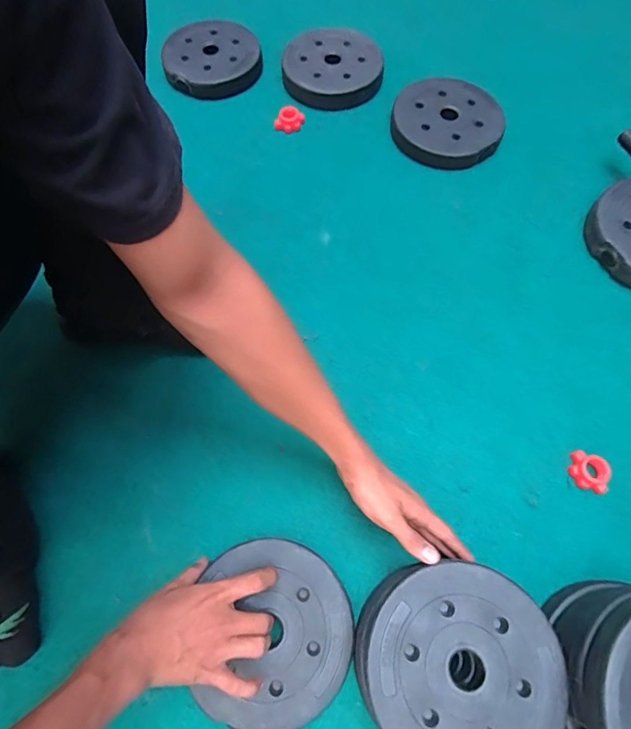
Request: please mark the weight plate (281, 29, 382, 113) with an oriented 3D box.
[{"bbox_3d":[0.030,-0.528,0.816,0.170,0.046,0.174,0,67,0],"label":"weight plate"}]

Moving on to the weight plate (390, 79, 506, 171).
[{"bbox_3d":[0.221,-0.402,0.765,0.174,0.043,0.171,0,67,0],"label":"weight plate"}]

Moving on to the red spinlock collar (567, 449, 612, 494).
[{"bbox_3d":[0.327,0.129,0.545,0.044,0.021,0.041,27,69,11],"label":"red spinlock collar"}]

